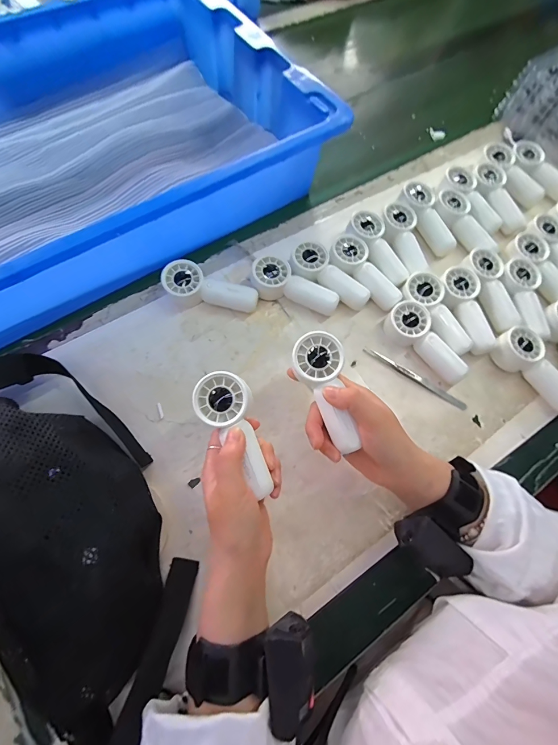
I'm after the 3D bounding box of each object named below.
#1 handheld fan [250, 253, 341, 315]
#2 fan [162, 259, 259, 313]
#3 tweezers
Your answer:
[{"bbox_3d":[0.020,-0.108,0.426,0.106,0.034,0.045,12,68,1],"label":"handheld fan"},{"bbox_3d":[-0.081,-0.096,0.415,0.109,0.036,0.041,16,68,3],"label":"fan"},{"bbox_3d":[0.161,0.004,0.408,0.131,0.007,0.013,32,70,9],"label":"tweezers"}]

